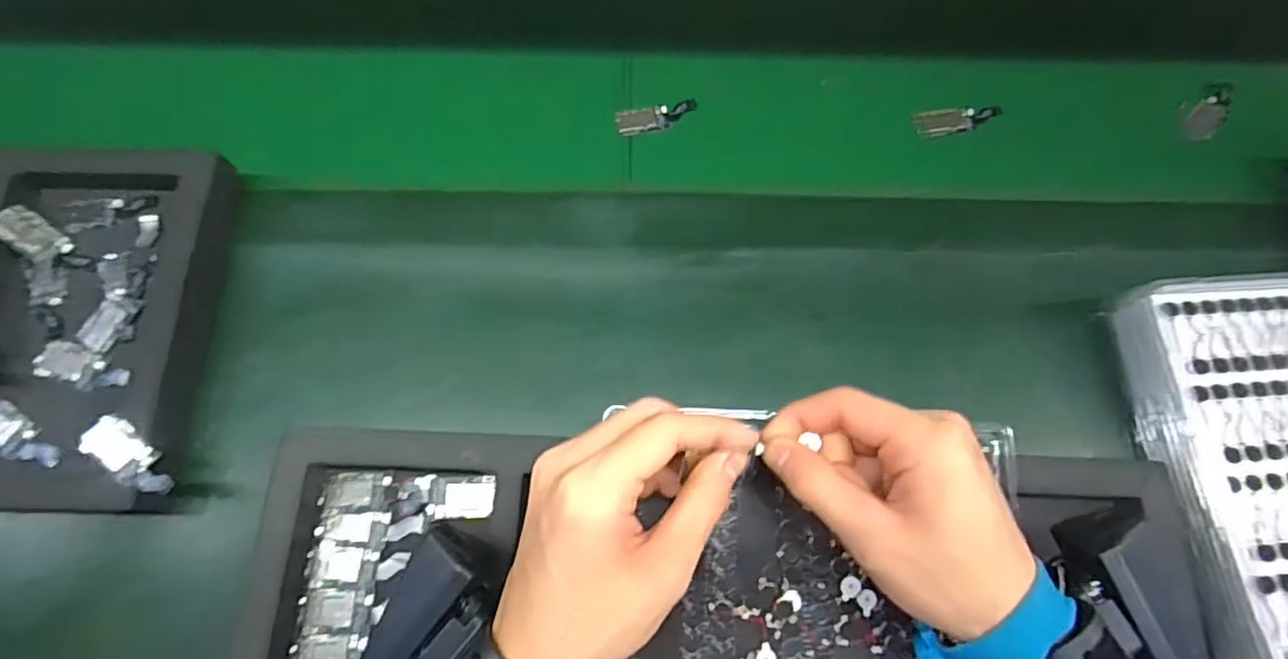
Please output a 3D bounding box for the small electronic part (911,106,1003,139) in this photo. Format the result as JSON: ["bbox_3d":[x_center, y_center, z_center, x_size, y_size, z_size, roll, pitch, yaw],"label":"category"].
[{"bbox_3d":[0.235,-0.158,0.472,0.066,0.004,0.024,-11,70,-5],"label":"small electronic part"}]

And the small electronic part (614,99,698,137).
[{"bbox_3d":[0.009,-0.158,0.467,0.063,0.010,0.022,-20,71,-9],"label":"small electronic part"}]

